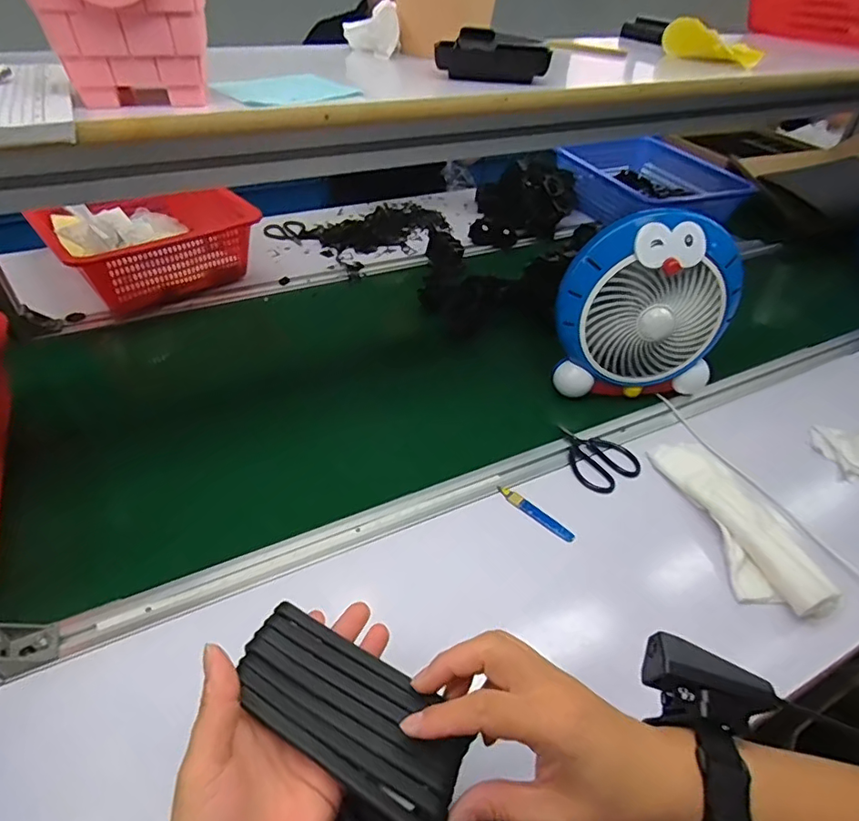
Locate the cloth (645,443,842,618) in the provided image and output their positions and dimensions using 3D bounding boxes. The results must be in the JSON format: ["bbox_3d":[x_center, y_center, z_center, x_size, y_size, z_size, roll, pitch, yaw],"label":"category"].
[{"bbox_3d":[0.334,0.118,0.584,0.081,0.034,0.221,-6,43,-10],"label":"cloth"}]

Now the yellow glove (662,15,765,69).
[{"bbox_3d":[0.349,-0.460,0.663,0.032,0.042,0.142,-22,48,-26],"label":"yellow glove"}]

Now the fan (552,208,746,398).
[{"bbox_3d":[0.283,-0.135,0.710,0.229,0.234,0.099,3,42,0],"label":"fan"}]

